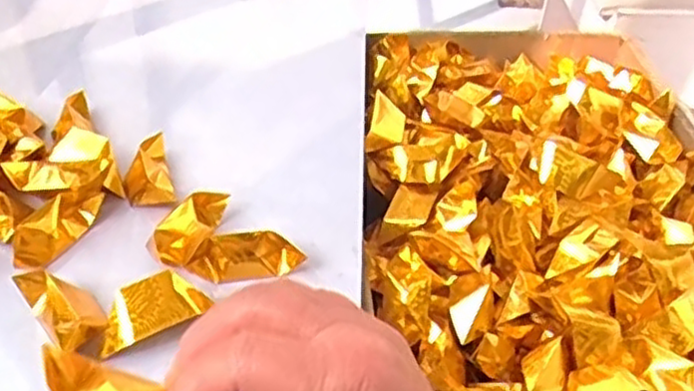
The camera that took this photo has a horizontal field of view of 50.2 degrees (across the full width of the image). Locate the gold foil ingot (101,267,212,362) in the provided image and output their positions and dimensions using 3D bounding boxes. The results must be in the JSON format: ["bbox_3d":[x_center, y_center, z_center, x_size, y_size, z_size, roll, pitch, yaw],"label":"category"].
[{"bbox_3d":[-0.109,0.064,0.419,0.062,0.022,0.030,-18,47,-22],"label":"gold foil ingot"}]

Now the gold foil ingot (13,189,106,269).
[{"bbox_3d":[-0.185,0.020,0.475,0.021,0.028,0.072,23,46,19],"label":"gold foil ingot"}]

